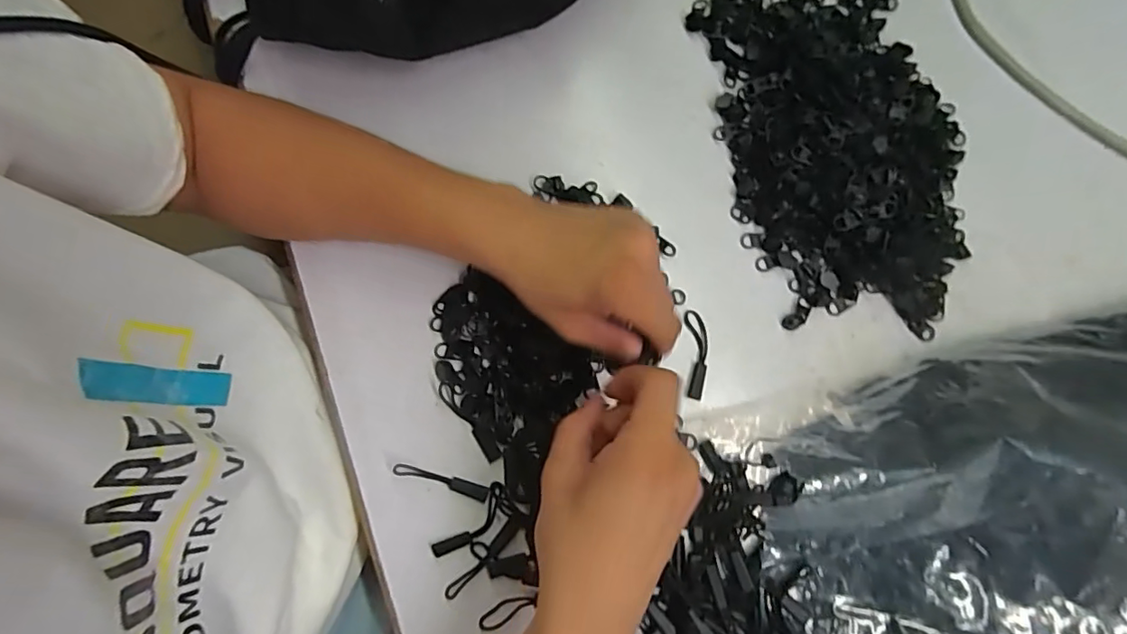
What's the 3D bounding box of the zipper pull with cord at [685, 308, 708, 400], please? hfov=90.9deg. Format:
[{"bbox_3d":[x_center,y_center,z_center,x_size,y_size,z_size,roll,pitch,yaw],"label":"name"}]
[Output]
[{"bbox_3d":[0.087,0.025,0.362,0.014,0.004,0.057,1,82,0],"label":"zipper pull with cord"}]

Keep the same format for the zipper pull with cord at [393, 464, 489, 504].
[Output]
[{"bbox_3d":[-0.076,0.102,0.343,0.059,0.008,0.009,18,83,2],"label":"zipper pull with cord"}]

